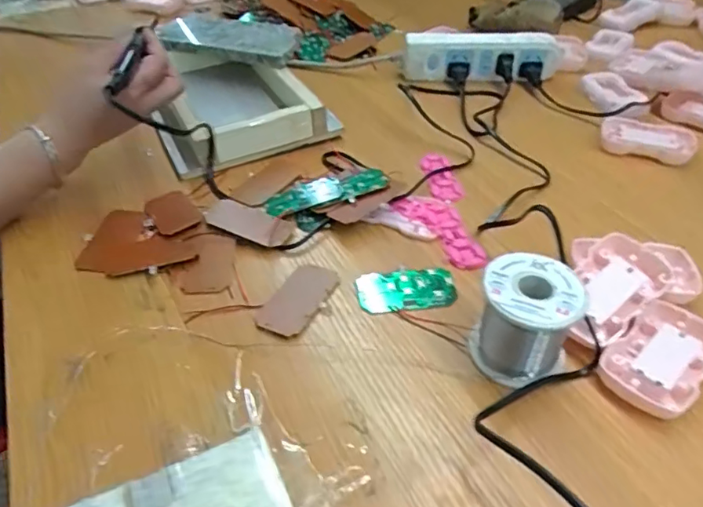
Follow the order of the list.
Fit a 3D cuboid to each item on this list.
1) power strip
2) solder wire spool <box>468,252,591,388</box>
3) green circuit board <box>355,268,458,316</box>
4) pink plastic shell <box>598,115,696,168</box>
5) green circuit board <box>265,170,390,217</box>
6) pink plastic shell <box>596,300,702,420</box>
[{"bbox_3d":[0.165,-0.246,0.677,0.197,0.049,0.038,-2,42,0],"label":"power strip"},{"bbox_3d":[0.113,0.043,0.352,0.060,0.062,0.059,16,45,19],"label":"solder wire spool"},{"bbox_3d":[0.042,0.028,0.415,0.074,0.006,0.038,-7,42,-5],"label":"green circuit board"},{"bbox_3d":[0.309,-0.121,0.566,0.091,0.011,0.068,15,45,18],"label":"pink plastic shell"},{"bbox_3d":[-0.023,-0.059,0.501,0.112,0.005,0.042,-15,44,-1],"label":"green circuit board"},{"bbox_3d":[0.206,0.067,0.356,0.090,0.013,0.054,-30,49,-28],"label":"pink plastic shell"}]

